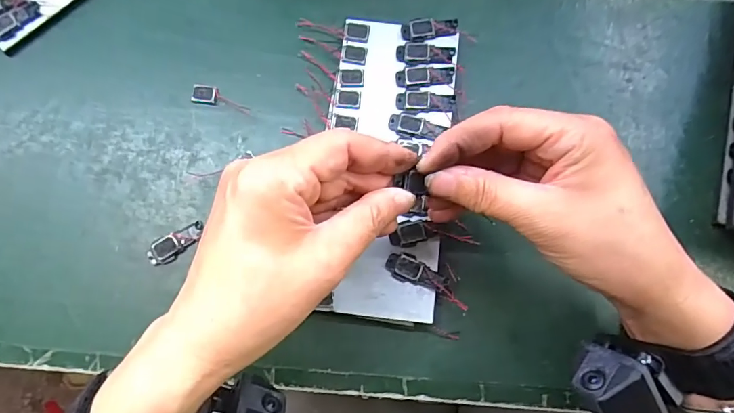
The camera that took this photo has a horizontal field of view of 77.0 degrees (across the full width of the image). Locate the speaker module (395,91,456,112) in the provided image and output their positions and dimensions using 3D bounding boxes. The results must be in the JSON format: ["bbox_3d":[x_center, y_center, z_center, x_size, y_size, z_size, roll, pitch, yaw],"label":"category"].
[{"bbox_3d":[0.040,-0.072,0.313,0.040,0.004,0.014,4,79,0],"label":"speaker module"}]

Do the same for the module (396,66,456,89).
[{"bbox_3d":[0.040,-0.089,0.316,0.040,0.004,0.015,-1,79,-1],"label":"module"}]

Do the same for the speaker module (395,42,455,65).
[{"bbox_3d":[0.041,-0.106,0.319,0.040,0.004,0.016,1,79,0],"label":"speaker module"}]

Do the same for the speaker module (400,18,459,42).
[{"bbox_3d":[0.044,-0.124,0.323,0.040,0.004,0.016,-6,79,-2],"label":"speaker module"}]

